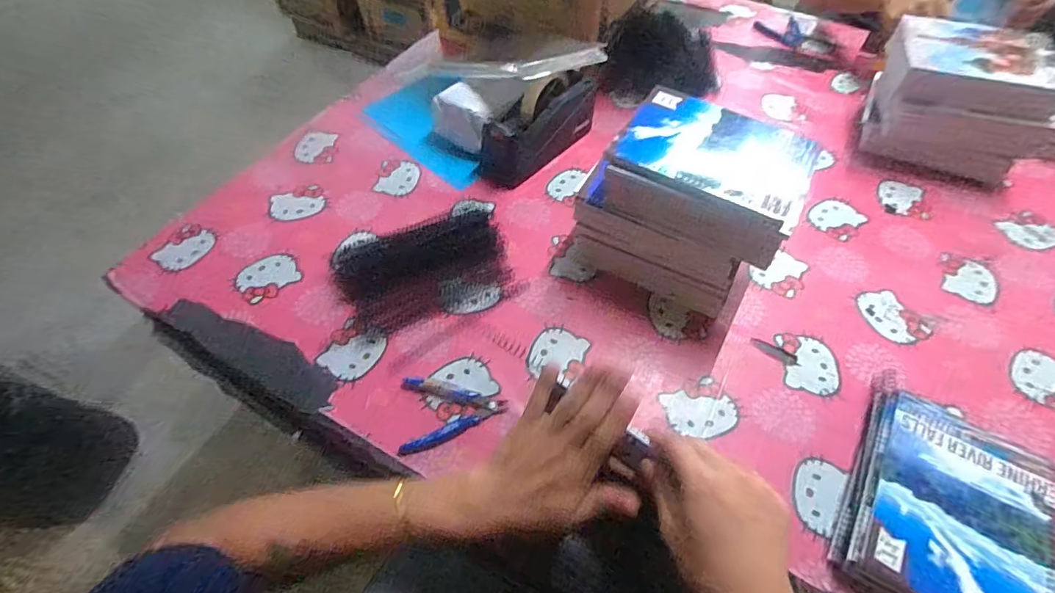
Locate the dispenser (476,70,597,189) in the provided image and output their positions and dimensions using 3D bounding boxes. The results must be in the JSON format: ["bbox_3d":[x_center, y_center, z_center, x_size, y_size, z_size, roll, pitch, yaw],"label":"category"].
[{"bbox_3d":[0.017,-0.268,0.758,0.070,0.108,0.208,39,64,23],"label":"dispenser"}]

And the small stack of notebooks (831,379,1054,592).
[{"bbox_3d":[0.406,0.210,0.473,0.171,0.047,0.215,26,60,16],"label":"small stack of notebooks"}]

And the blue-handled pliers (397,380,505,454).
[{"bbox_3d":[-0.082,0.124,0.552,0.114,0.009,0.084,-7,57,-5],"label":"blue-handled pliers"}]

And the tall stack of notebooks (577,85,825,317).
[{"bbox_3d":[0.192,-0.114,0.614,0.222,0.184,0.153,25,60,15],"label":"tall stack of notebooks"}]

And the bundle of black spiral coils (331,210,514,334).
[{"bbox_3d":[-0.138,-0.042,0.671,0.223,0.026,0.141,-19,58,-13],"label":"bundle of black spiral coils"}]

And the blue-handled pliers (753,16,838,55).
[{"bbox_3d":[0.543,-0.532,1.005,0.074,0.016,0.157,-28,61,-18],"label":"blue-handled pliers"}]

